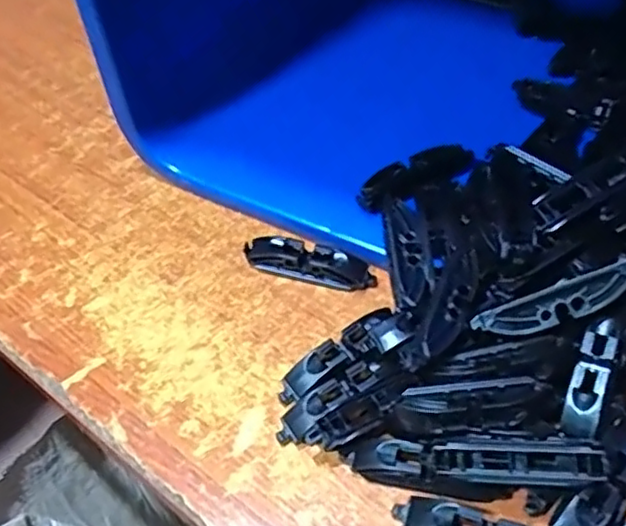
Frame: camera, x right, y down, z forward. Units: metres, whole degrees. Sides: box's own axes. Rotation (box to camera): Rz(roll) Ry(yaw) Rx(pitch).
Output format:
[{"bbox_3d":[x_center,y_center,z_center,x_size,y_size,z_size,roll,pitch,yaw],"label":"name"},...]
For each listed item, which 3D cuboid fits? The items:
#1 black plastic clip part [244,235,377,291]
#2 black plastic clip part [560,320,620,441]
[{"bbox_3d":[-0.002,0.001,0.402,0.078,0.017,0.021,12,54,12],"label":"black plastic clip part"},{"bbox_3d":[0.134,0.055,0.318,0.016,0.007,0.058,18,73,16],"label":"black plastic clip part"}]

